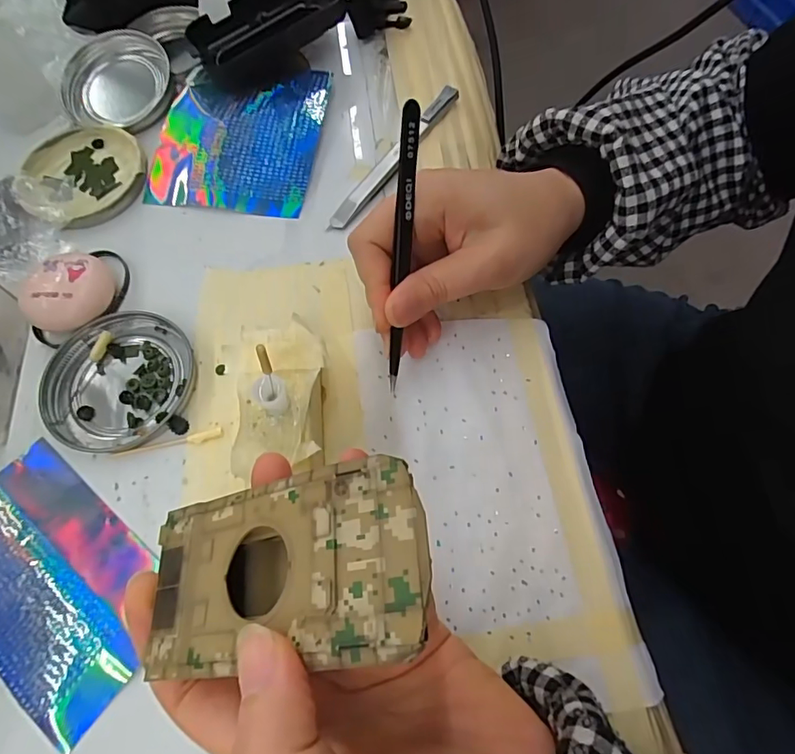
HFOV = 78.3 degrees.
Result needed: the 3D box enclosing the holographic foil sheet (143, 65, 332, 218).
[{"bbox_3d":[-0.107,-0.164,0.329,0.108,0.012,0.115,6,67,5],"label":"holographic foil sheet"}]

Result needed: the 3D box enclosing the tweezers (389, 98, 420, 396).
[{"bbox_3d":[0.002,-0.054,0.232,0.008,0.134,0.008,5,28,3],"label":"tweezers"}]

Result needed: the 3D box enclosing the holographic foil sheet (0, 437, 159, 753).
[{"bbox_3d":[-0.164,0.094,0.228,0.121,0.004,0.077,36,73,14],"label":"holographic foil sheet"}]

